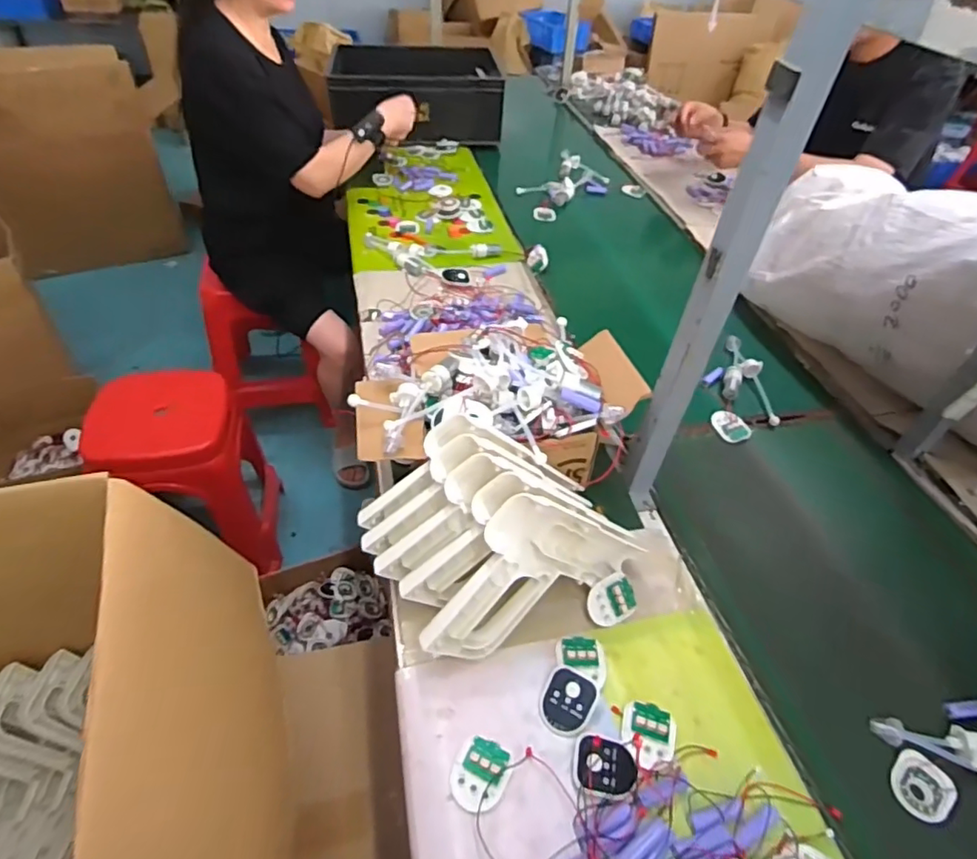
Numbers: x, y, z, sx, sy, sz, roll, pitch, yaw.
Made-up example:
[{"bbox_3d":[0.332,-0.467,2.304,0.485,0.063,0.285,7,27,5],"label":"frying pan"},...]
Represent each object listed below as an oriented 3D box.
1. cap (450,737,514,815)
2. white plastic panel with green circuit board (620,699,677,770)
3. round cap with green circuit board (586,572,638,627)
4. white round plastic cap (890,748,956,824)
[{"bbox_3d":[-0.007,0.303,0.510,0.049,0.012,0.058,21,46,16],"label":"cap"},{"bbox_3d":[0.150,0.283,0.539,0.049,0.013,0.058,22,47,16],"label":"white plastic panel with green circuit board"},{"bbox_3d":[0.132,0.184,0.621,0.055,0.007,0.045,-29,85,-12],"label":"round cap with green circuit board"},{"bbox_3d":[0.407,0.335,0.541,0.048,0.004,0.054,25,61,32],"label":"white round plastic cap"}]

